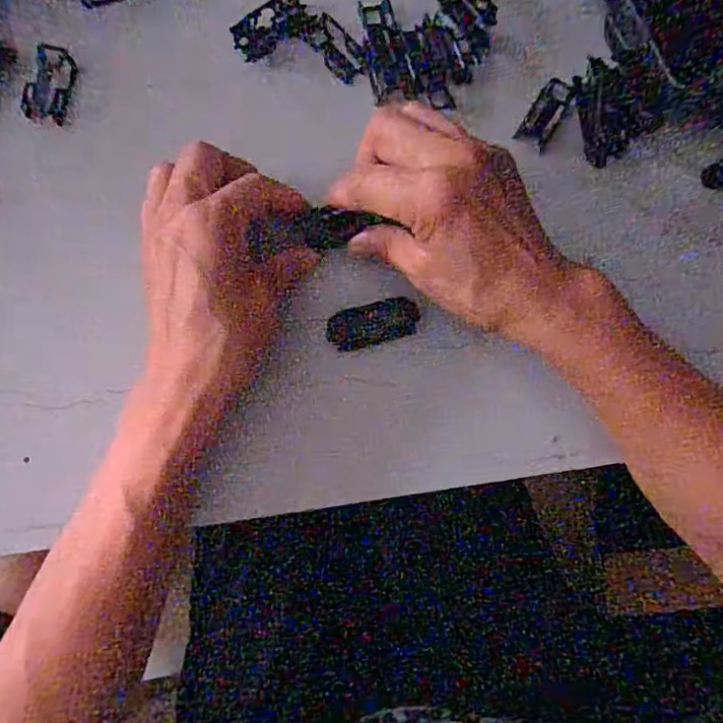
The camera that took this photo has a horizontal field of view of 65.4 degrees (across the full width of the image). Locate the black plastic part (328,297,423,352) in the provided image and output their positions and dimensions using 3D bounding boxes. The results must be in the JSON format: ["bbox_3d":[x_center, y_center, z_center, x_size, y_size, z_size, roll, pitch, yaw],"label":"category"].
[{"bbox_3d":[0.007,-0.021,0.312,0.051,0.006,0.022,-14,86,-8],"label":"black plastic part"}]

